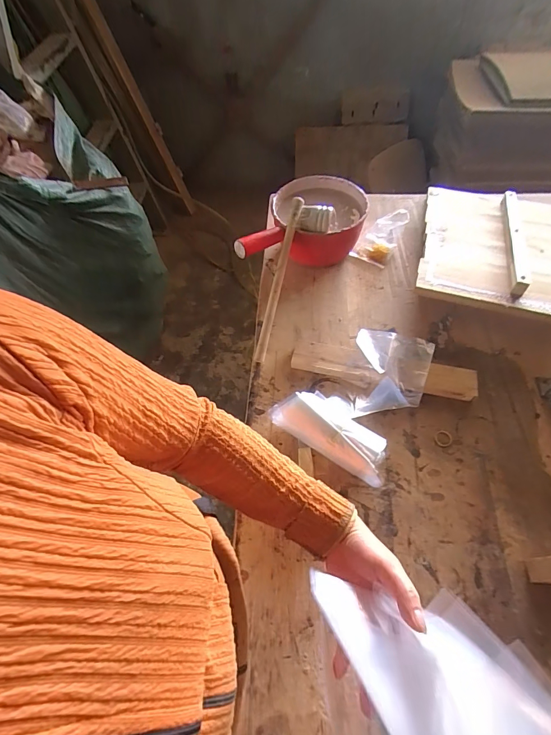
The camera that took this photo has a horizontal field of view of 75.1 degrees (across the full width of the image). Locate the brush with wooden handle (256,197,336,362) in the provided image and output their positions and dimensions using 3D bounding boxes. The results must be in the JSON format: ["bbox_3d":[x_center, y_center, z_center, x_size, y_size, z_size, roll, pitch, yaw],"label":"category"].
[{"bbox_3d":[0.028,-0.157,0.640,0.079,0.048,0.311,15,78,12],"label":"brush with wooden handle"}]

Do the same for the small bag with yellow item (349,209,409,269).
[{"bbox_3d":[0.221,-0.281,0.759,0.077,0.041,0.131,24,62,17],"label":"small bag with yellow item"}]

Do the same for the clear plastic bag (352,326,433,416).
[{"bbox_3d":[0.181,0.005,0.583,0.121,0.053,0.174,18,60,15],"label":"clear plastic bag"}]

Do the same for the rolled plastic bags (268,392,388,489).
[{"bbox_3d":[0.087,0.091,0.538,0.181,0.051,0.085,32,64,21],"label":"rolled plastic bags"}]

